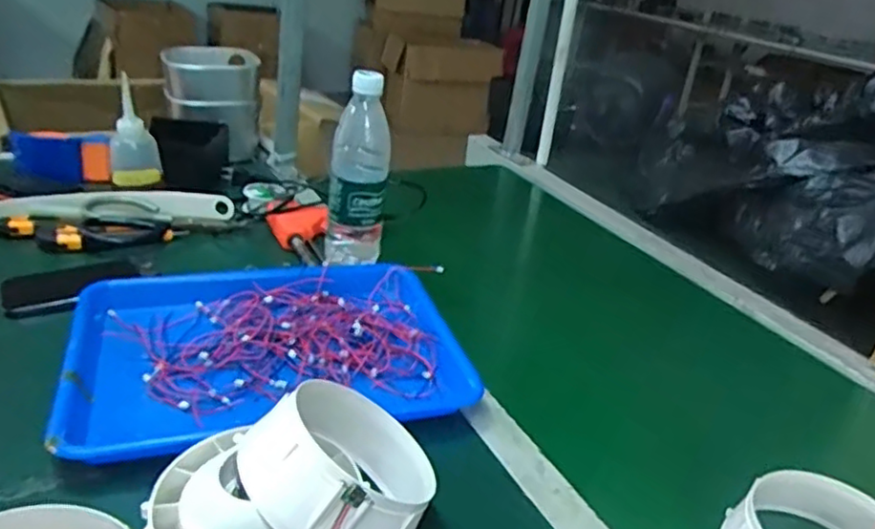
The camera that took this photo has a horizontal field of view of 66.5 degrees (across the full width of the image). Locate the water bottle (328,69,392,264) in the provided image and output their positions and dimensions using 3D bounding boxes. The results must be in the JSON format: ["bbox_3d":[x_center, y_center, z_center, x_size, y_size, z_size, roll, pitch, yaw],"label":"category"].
[{"bbox_3d":[-0.088,-0.103,0.754,0.063,0.217,0.056,3,26,-9],"label":"water bottle"}]

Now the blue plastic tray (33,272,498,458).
[{"bbox_3d":[-0.151,0.078,0.620,0.335,0.036,0.251,-2,28,-19],"label":"blue plastic tray"}]

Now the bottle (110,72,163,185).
[{"bbox_3d":[-0.380,-0.156,0.838,0.059,0.123,0.046,-4,28,-23],"label":"bottle"}]

